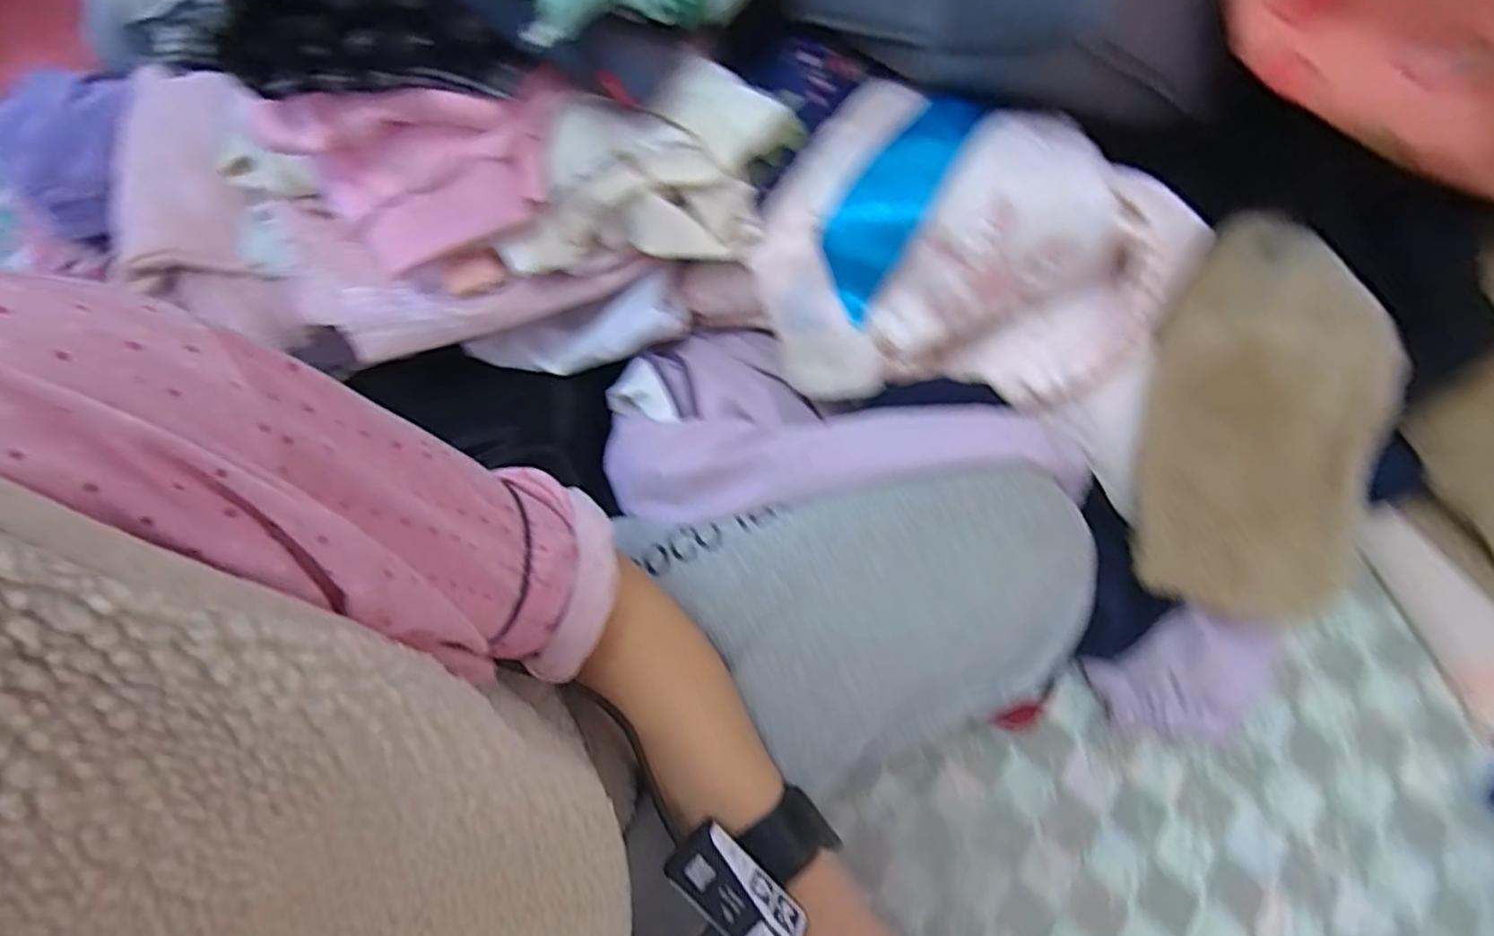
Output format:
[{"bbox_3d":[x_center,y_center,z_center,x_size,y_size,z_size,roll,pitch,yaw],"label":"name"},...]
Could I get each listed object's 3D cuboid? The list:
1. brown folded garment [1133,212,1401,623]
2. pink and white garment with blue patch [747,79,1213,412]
[{"bbox_3d":[0.344,-0.046,0.476,0.141,0.099,0.269,10,71,6],"label":"brown folded garment"},{"bbox_3d":[0.149,-0.141,0.473,0.264,0.111,0.217,24,73,11],"label":"pink and white garment with blue patch"}]

